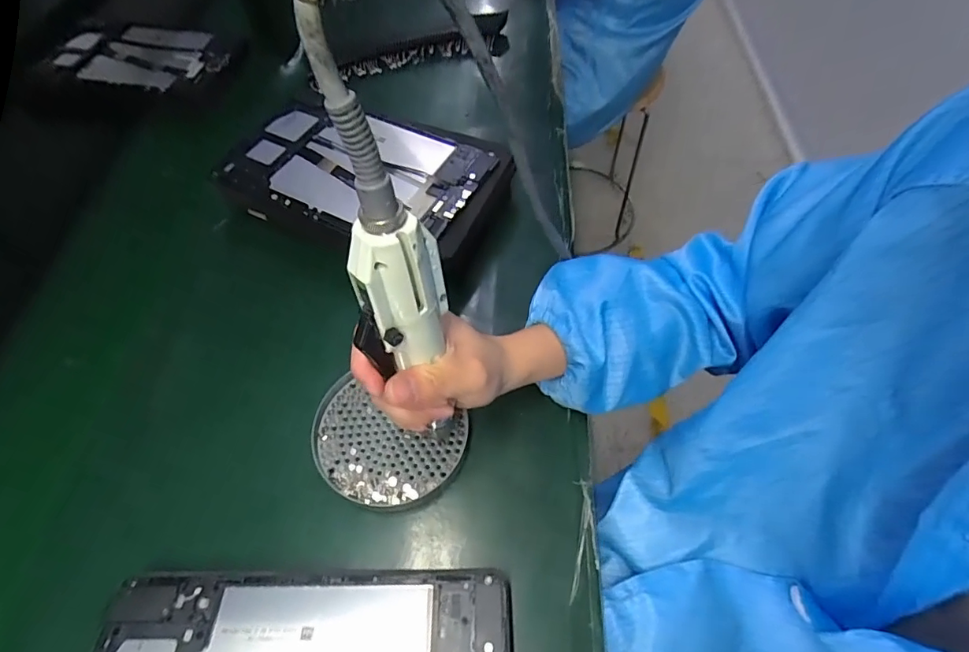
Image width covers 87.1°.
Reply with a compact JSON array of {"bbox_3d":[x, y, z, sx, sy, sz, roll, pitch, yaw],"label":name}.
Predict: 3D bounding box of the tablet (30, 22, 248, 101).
[{"bbox_3d":[-0.447,-0.350,0.664,0.282,0.028,0.132,14,60,7],"label":"tablet"}]

